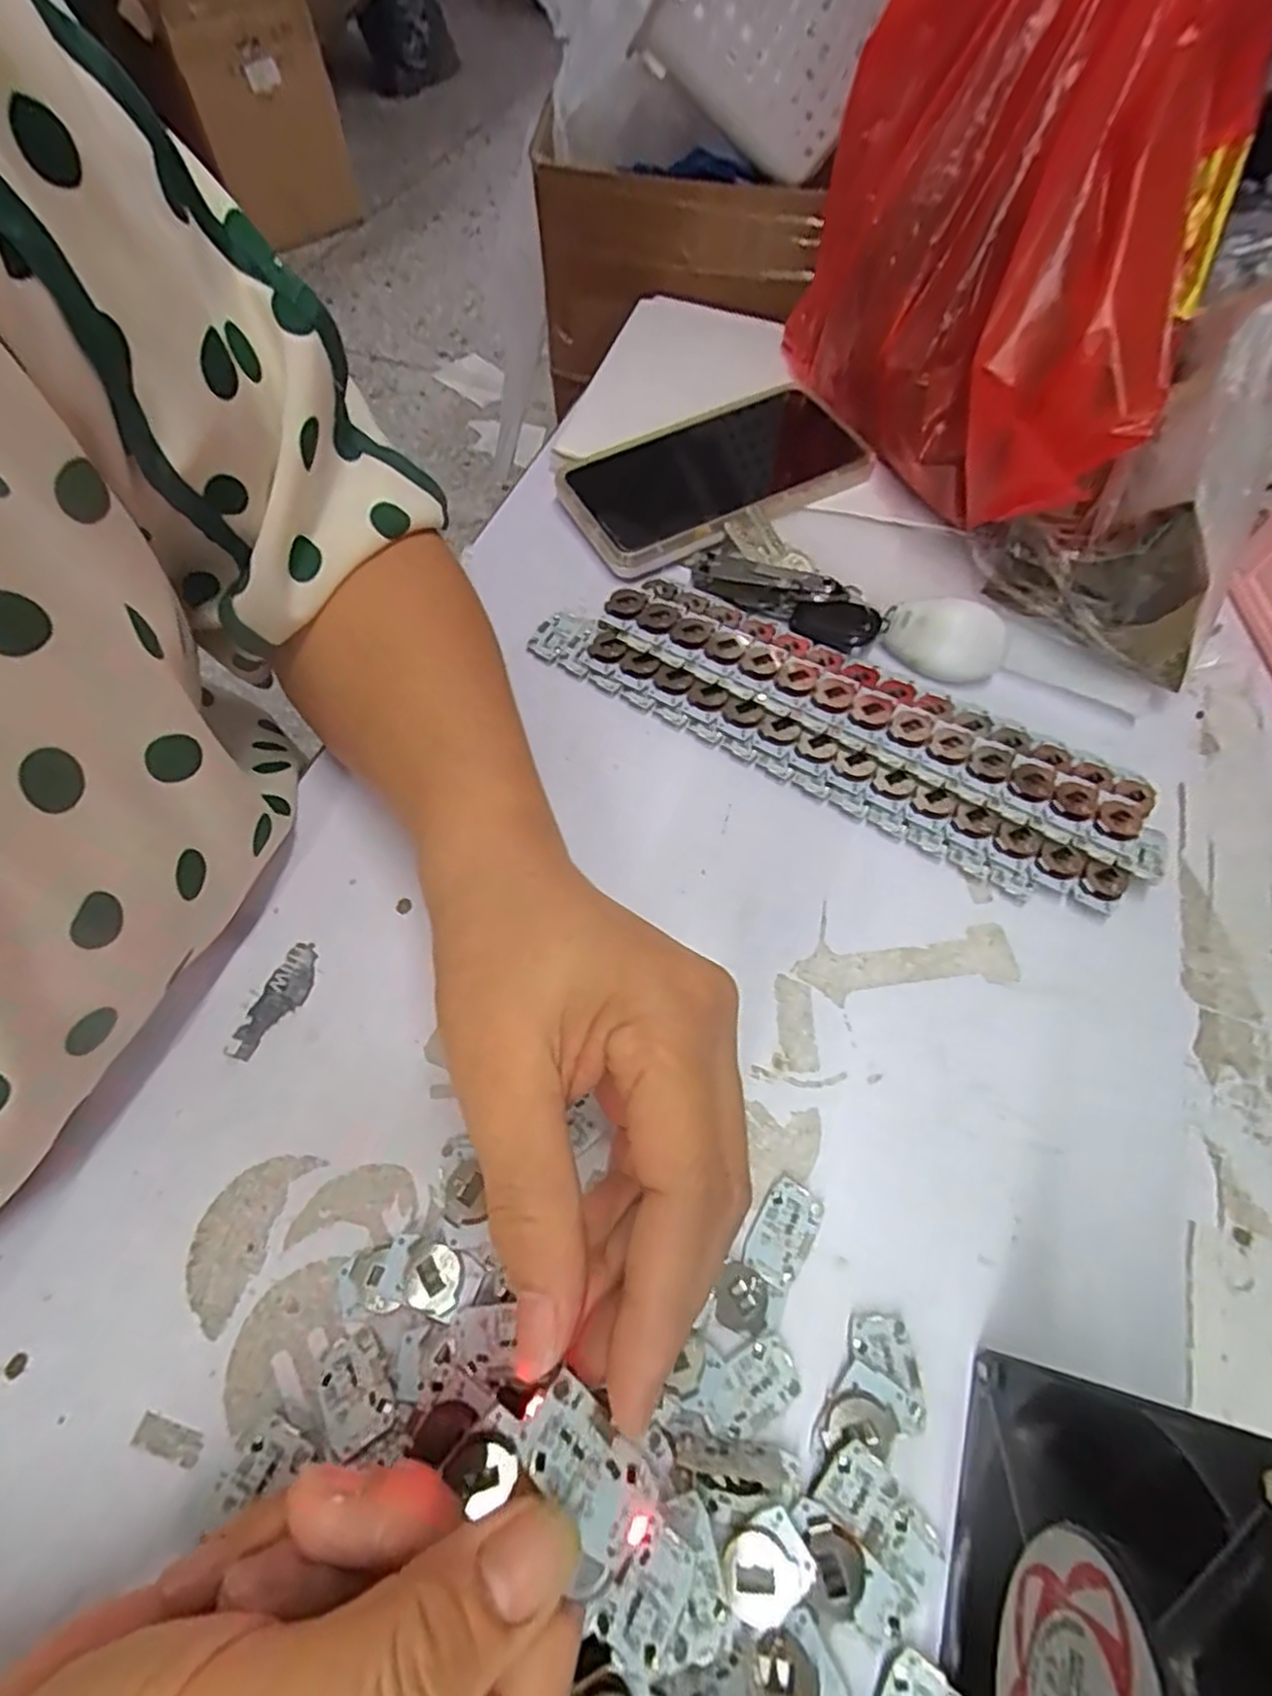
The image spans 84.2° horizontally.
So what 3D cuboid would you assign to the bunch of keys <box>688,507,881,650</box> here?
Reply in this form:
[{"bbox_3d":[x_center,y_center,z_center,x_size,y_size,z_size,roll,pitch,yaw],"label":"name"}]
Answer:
[{"bbox_3d":[0.073,-0.129,0.352,0.044,0.016,0.096,-37,69,-20],"label":"bunch of keys"}]

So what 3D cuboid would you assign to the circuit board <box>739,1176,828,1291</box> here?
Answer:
[{"bbox_3d":[0.047,0.124,0.228,0.017,0.006,0.030,31,65,14],"label":"circuit board"}]

